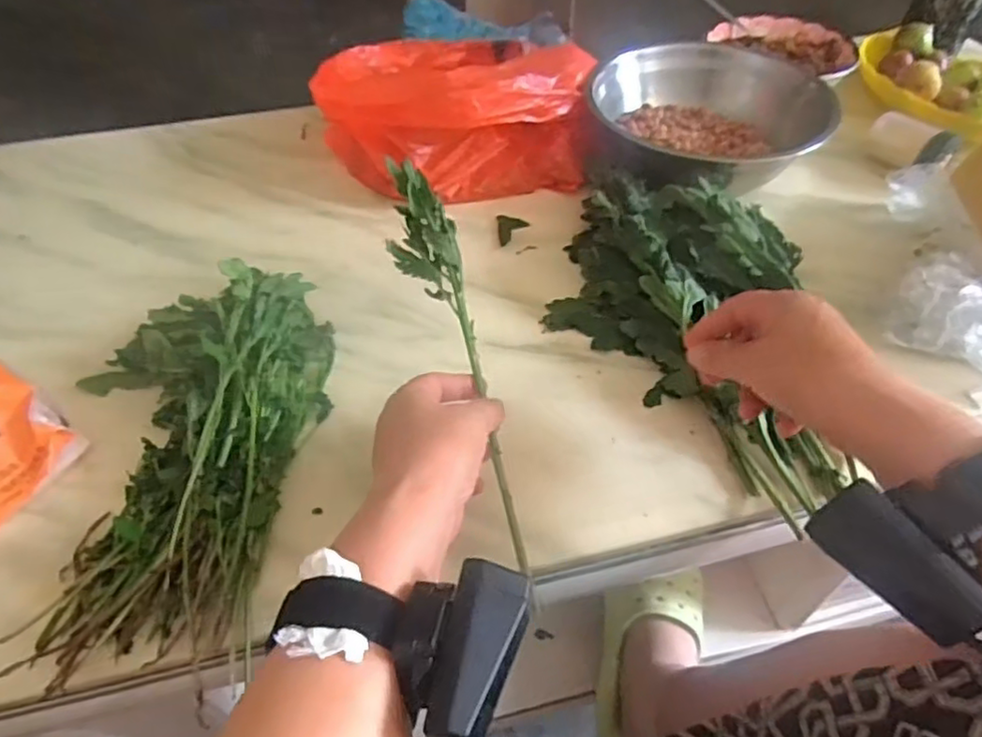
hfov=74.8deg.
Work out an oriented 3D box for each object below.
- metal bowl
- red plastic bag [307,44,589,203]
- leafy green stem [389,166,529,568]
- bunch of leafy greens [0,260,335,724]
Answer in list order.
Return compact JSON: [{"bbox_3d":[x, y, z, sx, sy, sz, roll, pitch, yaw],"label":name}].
[{"bbox_3d":[0.219,-0.257,0.672,0.226,0.078,0.226,0,49,0],"label":"metal bowl"},{"bbox_3d":[-0.032,-0.283,0.680,0.280,0.111,0.228,11,50,9],"label":"red plastic bag"},{"bbox_3d":[-0.027,-0.022,0.458,0.048,0.024,0.326,-13,64,-11],"label":"leafy green stem"},{"bbox_3d":[-0.208,0.046,0.426,0.178,0.069,0.276,-3,50,-3],"label":"bunch of leafy greens"}]

